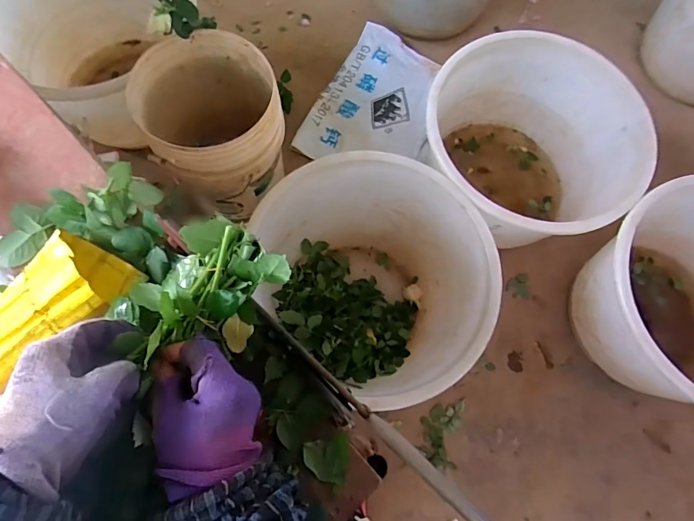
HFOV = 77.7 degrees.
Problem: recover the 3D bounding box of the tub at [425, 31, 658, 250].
[{"bbox_3d":[0.429,-0.266,1.130,0.472,0.398,0.458,1,72,-2],"label":"tub"}]

